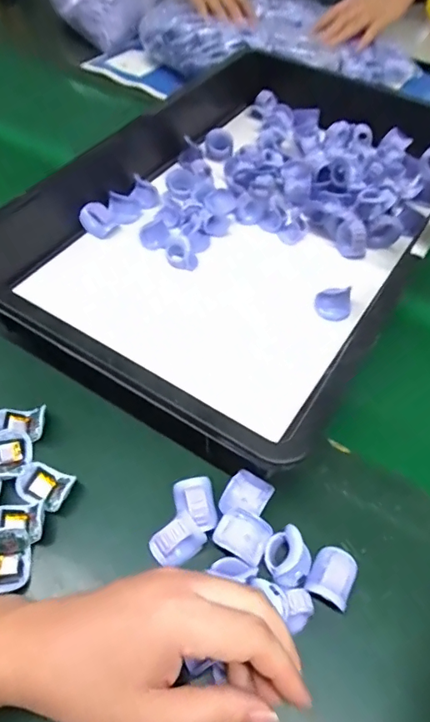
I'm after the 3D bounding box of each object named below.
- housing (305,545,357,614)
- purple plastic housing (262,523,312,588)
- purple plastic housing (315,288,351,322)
[{"bbox_3d":[0.082,0.149,0.343,0.028,0.023,0.040,24,57,15],"label":"housing"},{"bbox_3d":[0.051,0.142,0.353,0.034,0.026,0.033,-31,61,-22],"label":"purple plastic housing"},{"bbox_3d":[0.119,-0.056,0.493,0.034,0.031,0.017,-7,54,-7],"label":"purple plastic housing"}]

